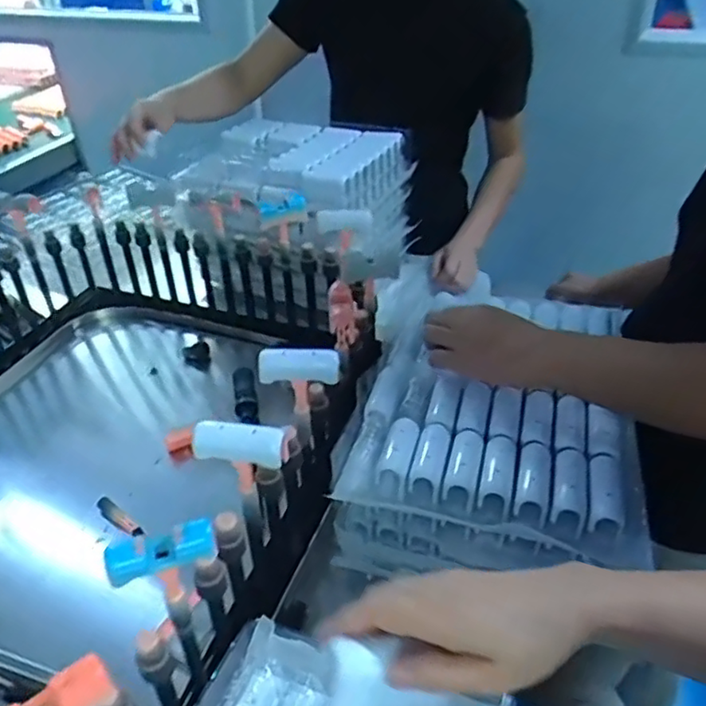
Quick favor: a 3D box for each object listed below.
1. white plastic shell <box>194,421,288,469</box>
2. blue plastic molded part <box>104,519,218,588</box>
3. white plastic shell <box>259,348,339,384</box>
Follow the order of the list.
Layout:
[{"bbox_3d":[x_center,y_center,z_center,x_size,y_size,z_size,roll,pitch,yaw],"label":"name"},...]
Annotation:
[{"bbox_3d":[-0.095,0.072,0.518,0.074,0.030,0.021,5,40,8],"label":"white plastic shell"},{"bbox_3d":[-0.132,0.134,0.437,0.071,0.025,0.025,-16,41,-17],"label":"blue plastic molded part"},{"bbox_3d":[-0.051,0.012,0.599,0.077,0.027,0.018,0,39,2],"label":"white plastic shell"}]

